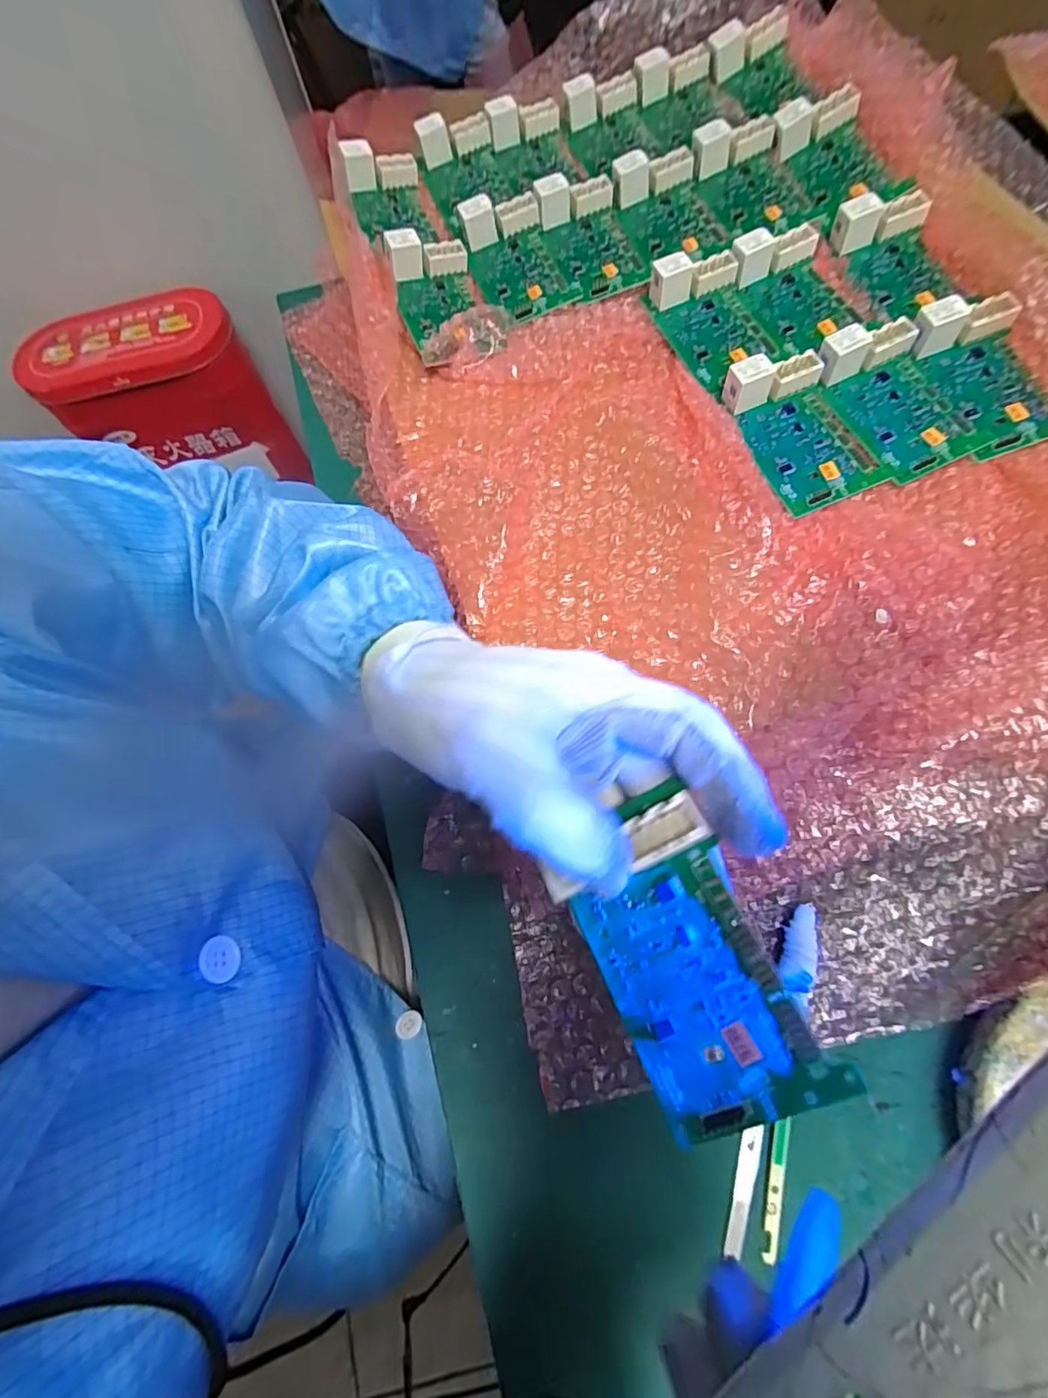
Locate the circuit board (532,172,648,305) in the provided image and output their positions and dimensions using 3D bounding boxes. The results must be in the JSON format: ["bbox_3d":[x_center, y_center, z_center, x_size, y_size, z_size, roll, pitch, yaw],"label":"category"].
[{"bbox_3d":[0.050,-0.322,0.370,0.057,0.020,0.093,-20,71,-1],"label":"circuit board"}]

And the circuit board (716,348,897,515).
[{"bbox_3d":[0.164,-0.157,0.306,0.066,0.021,0.092,-16,71,0],"label":"circuit board"}]

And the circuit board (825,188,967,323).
[{"bbox_3d":[0.240,-0.284,0.345,0.056,0.029,0.082,-16,71,0],"label":"circuit board"}]

